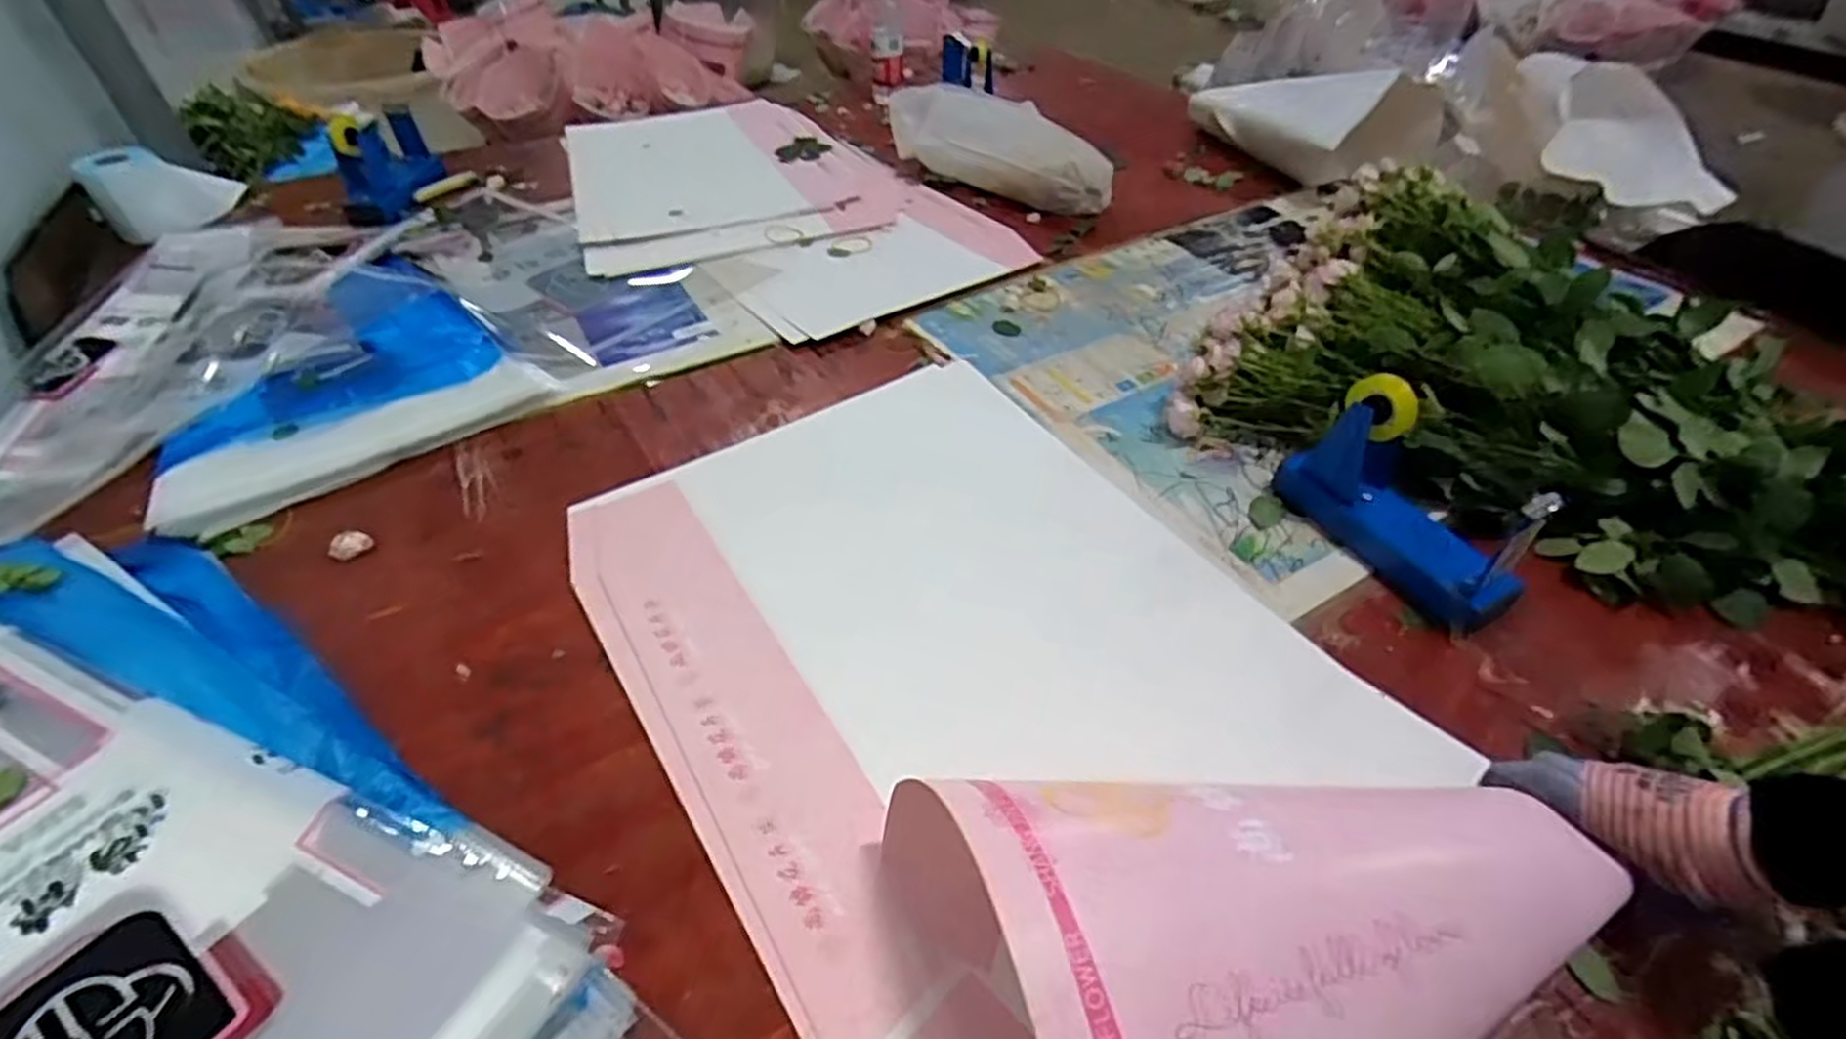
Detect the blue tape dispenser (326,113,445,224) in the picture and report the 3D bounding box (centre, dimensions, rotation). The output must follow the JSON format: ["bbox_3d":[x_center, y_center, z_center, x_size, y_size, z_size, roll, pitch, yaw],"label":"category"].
[{"bbox_3d":[-0.833,-0.562,1.226,0.077,0.118,0.181,-4,44,-4],"label":"blue tape dispenser"}]

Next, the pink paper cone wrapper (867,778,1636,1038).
[{"bbox_3d":[0.190,0.217,0.411,0.416,0.126,0.198,-12,43,-13],"label":"pink paper cone wrapper"}]

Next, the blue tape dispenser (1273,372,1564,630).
[{"bbox_3d":[0.406,-0.025,0.651,0.071,0.130,0.201,-20,48,-20],"label":"blue tape dispenser"}]

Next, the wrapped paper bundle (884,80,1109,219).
[{"bbox_3d":[0.128,-0.605,1.275,0.207,0.102,0.415,-34,53,-30],"label":"wrapped paper bundle"}]

